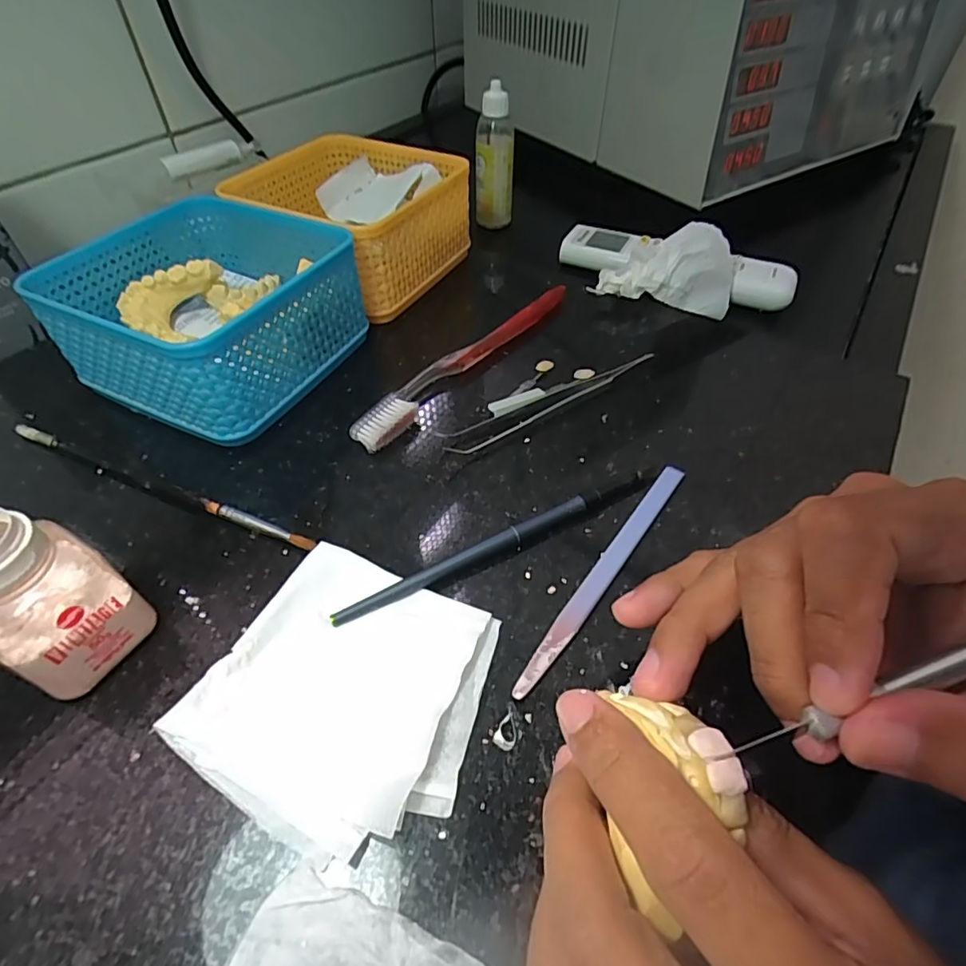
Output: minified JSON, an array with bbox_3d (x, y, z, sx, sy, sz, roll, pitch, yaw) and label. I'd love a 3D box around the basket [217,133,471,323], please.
[{"bbox_3d":[-0.089,-0.187,0.382,0.132,0.066,0.120,26,54,21],"label":"basket"}]

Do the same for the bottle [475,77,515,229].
[{"bbox_3d":[0.010,-0.271,0.451,0.032,0.105,0.028,0,49,1],"label":"bottle"}]

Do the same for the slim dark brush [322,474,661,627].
[{"bbox_3d":[0.011,0.025,0.237,0.158,0.008,0.008,-24,53,-19],"label":"slim dark brush"}]

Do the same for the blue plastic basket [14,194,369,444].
[{"bbox_3d":[-0.153,-0.098,0.307,0.128,0.064,0.127,20,52,17],"label":"blue plastic basket"}]

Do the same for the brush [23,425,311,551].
[{"bbox_3d":[-0.161,0.000,0.260,0.189,0.006,0.008,19,52,16],"label":"brush"}]

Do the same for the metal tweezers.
[{"bbox_3d":[0.040,-0.045,0.296,0.133,0.010,0.018,-21,52,-17],"label":"metal tweezers"}]

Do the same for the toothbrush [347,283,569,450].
[{"bbox_3d":[-0.008,-0.076,0.321,0.022,0.013,0.180,31,56,24],"label":"toothbrush"}]

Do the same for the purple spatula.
[{"bbox_3d":[0.054,0.036,0.230,0.009,0.004,0.136,29,56,23],"label":"purple spatula"}]

